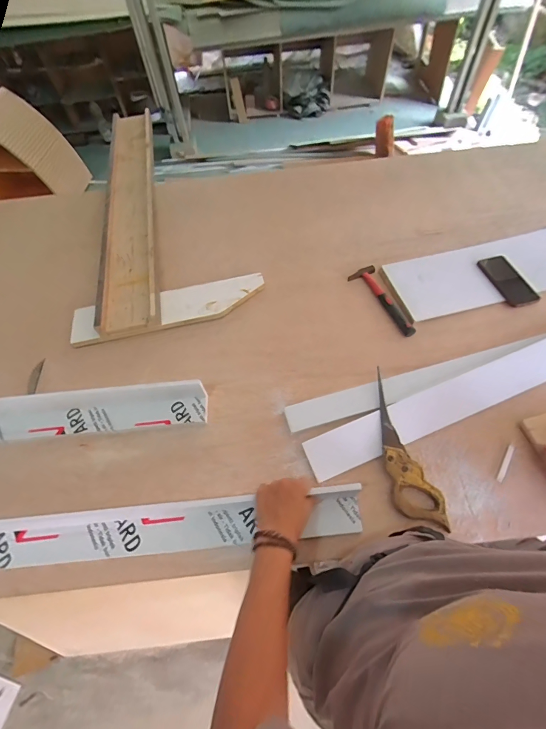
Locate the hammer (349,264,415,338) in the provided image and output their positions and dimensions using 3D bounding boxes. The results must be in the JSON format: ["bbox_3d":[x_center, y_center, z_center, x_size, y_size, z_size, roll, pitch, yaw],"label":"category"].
[{"bbox_3d":[0.278,-0.161,0.851,0.073,0.021,0.236,-19,59,-8],"label":"hammer"}]

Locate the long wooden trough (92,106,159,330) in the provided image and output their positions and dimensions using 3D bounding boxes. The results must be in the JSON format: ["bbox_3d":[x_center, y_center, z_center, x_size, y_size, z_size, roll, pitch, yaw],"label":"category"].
[{"bbox_3d":[-0.512,-0.641,1.215,0.174,0.047,1.372,-13,59,-5],"label":"long wooden trough"}]

